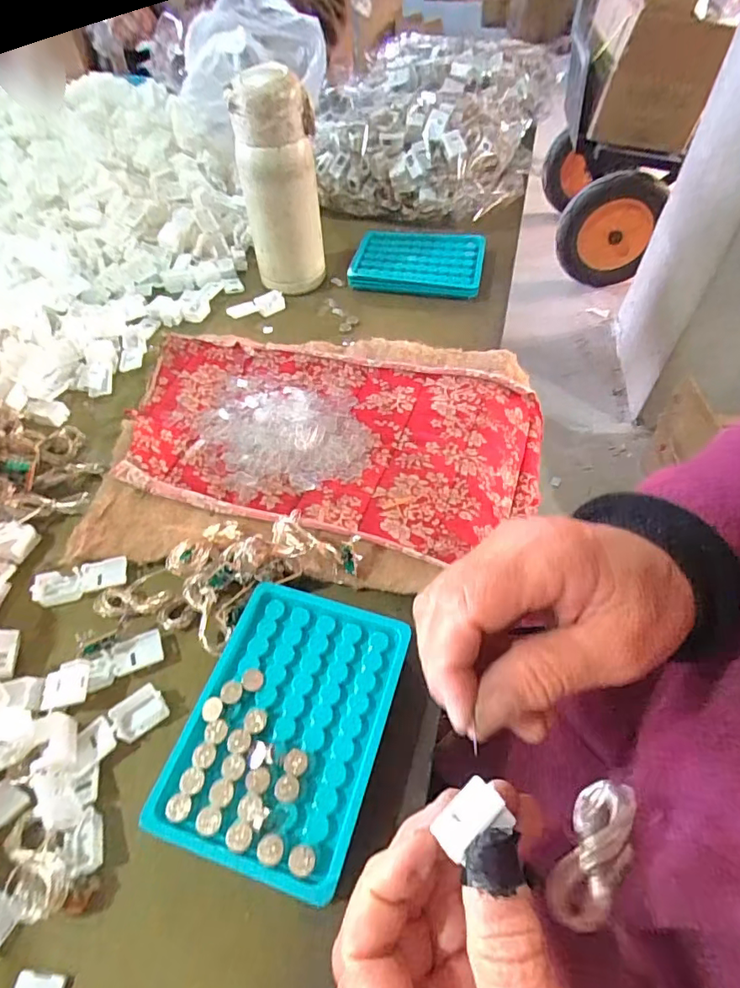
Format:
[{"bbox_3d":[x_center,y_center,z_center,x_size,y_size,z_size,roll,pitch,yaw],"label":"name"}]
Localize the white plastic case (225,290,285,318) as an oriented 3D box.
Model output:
[{"bbox_3d":[-0.112,-0.185,0.515,0.056,0.017,0.013,-24,56,-15],"label":"white plastic case"}]

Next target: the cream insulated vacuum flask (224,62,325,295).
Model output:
[{"bbox_3d":[-0.083,-0.282,0.480,0.065,0.160,0.057,24,58,18],"label":"cream insulated vacuum flask"}]

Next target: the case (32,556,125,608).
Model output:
[{"bbox_3d":[-0.185,0.055,0.333,0.055,0.006,0.022,-13,54,-8],"label":"case"}]

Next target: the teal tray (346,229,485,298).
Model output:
[{"bbox_3d":[0.050,-0.243,0.545,0.133,0.023,0.094,9,54,8],"label":"teal tray"}]

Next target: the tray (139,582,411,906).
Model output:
[{"bbox_3d":[-0.042,0.118,0.272,0.094,0.025,0.130,14,55,12],"label":"tray"}]

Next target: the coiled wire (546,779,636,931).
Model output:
[{"bbox_3d":[0.091,0.145,0.211,0.021,0.021,0.054,27,58,20],"label":"coiled wire"}]

